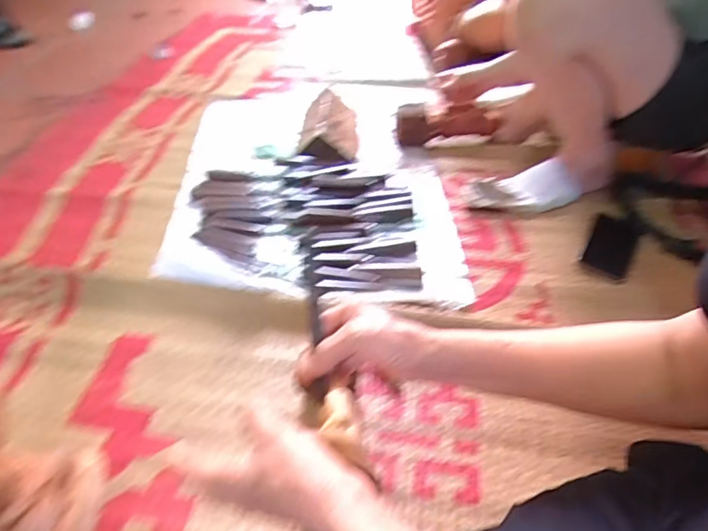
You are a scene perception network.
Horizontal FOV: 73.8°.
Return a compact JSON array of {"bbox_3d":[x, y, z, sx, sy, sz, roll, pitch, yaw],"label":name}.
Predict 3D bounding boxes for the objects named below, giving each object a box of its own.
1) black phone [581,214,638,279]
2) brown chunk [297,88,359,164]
[{"bbox_3d":[0.434,-0.034,0.795,0.069,0.013,0.142,26,51,22],"label":"black phone"},{"bbox_3d":[-0.050,-0.291,0.981,0.114,0.090,0.194,0,46,-1],"label":"brown chunk"}]

